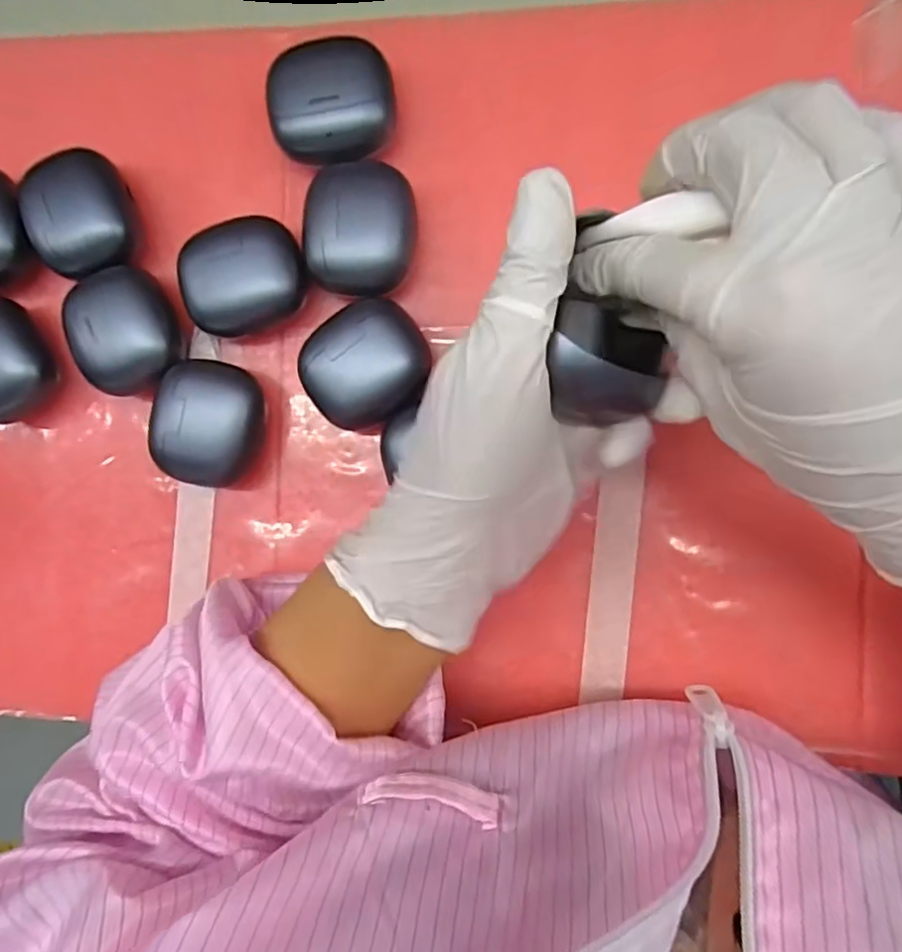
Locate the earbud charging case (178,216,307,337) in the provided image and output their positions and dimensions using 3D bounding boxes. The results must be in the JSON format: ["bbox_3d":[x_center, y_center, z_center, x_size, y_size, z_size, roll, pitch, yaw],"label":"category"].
[{"bbox_3d":[-0.094,-0.090,0.283,0.055,0.029,0.041,-22,88,6],"label":"earbud charging case"}]

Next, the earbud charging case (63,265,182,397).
[{"bbox_3d":[-0.153,-0.069,0.292,0.047,0.028,0.054,-24,88,6],"label":"earbud charging case"}]

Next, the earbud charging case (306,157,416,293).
[{"bbox_3d":[-0.040,-0.110,0.276,0.047,0.027,0.056,-3,90,7],"label":"earbud charging case"}]

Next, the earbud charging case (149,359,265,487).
[{"bbox_3d":[-0.113,-0.024,0.289,0.043,0.031,0.056,14,92,6],"label":"earbud charging case"}]

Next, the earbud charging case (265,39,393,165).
[{"bbox_3d":[-0.053,-0.168,0.278,0.052,0.026,0.049,-3,90,7],"label":"earbud charging case"}]

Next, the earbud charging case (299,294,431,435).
[{"bbox_3d":[-0.037,-0.048,0.278,0.055,0.031,0.050,-31,87,6],"label":"earbud charging case"}]

